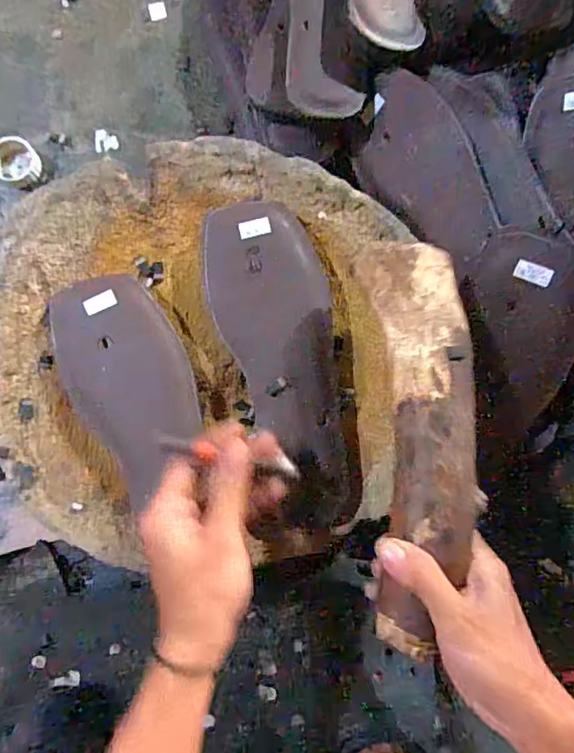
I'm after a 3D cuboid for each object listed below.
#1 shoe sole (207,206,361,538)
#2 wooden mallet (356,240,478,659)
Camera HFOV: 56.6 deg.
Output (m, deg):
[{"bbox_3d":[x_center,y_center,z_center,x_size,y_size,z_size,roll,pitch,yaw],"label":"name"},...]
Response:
[{"bbox_3d":[-0.004,-0.007,0.419,0.094,0.016,0.258,-8,87,-3],"label":"shoe sole"},{"bbox_3d":[0.089,0.039,0.347,0.065,0.030,0.257,0,81,-1],"label":"wooden mallet"}]

